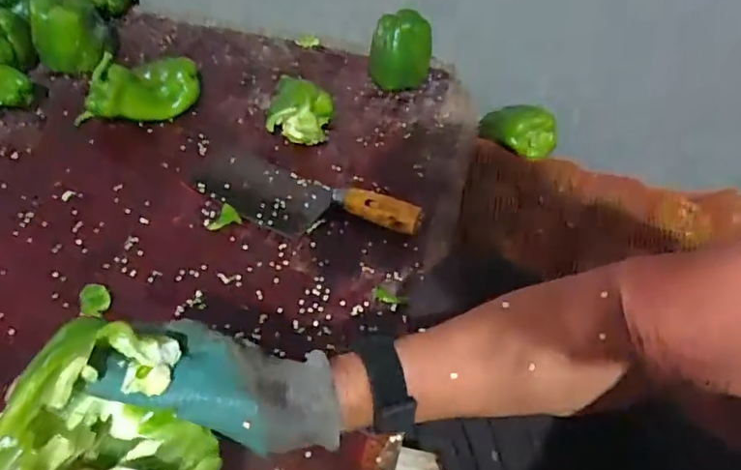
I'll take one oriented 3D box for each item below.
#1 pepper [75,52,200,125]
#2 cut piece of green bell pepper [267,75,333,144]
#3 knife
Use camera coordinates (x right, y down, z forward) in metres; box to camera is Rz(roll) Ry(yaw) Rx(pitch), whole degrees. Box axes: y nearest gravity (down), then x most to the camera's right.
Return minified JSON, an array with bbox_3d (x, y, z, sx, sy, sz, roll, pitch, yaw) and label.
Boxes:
[{"bbox_3d":[-0.278,-0.171,0.705,0.151,0.067,0.059,-21,52,-22],"label":"pepper"},{"bbox_3d":[-0.083,-0.147,0.693,0.072,0.083,0.056,8,47,3],"label":"cut piece of green bell pepper"},{"bbox_3d":[-0.080,-0.040,0.619,0.254,0.034,0.080,22,50,16],"label":"knife"}]

